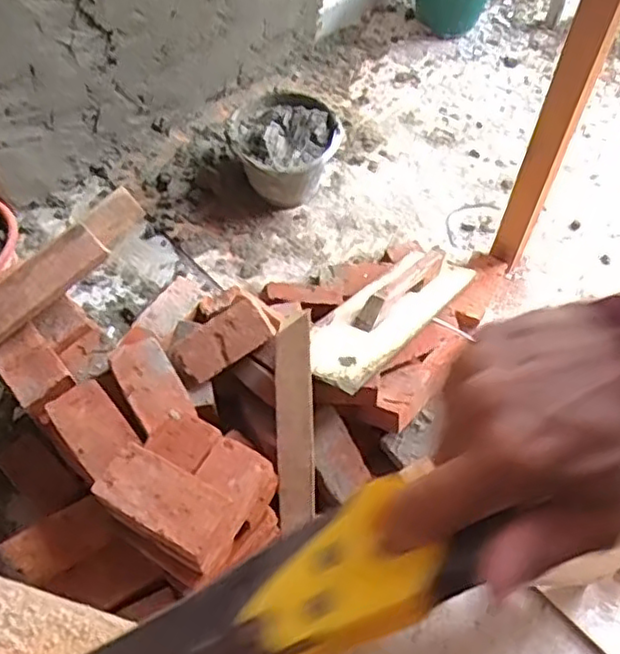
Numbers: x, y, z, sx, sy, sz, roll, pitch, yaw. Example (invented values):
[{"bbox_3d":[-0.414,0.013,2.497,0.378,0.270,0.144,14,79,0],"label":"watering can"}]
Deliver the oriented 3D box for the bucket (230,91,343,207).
[{"bbox_3d":[-0.051,-0.397,1.525,0.226,0.186,0.209,1,59,-1],"label":"bucket"}]

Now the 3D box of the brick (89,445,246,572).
[{"bbox_3d":[-0.175,0.221,0.839,0.174,0.065,0.082,27,61,14],"label":"brick"}]

